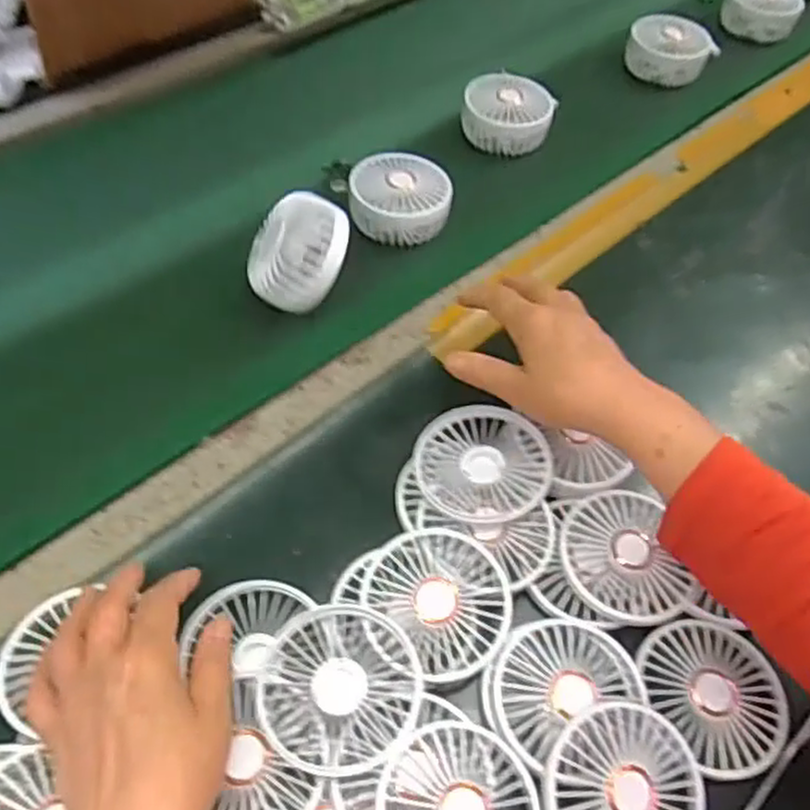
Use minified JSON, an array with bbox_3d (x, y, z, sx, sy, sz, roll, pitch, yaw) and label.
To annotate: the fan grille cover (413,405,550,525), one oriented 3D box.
[{"bbox_3d":[0.052,0.039,0.486,0.088,0.019,0.087,26,57,14],"label":"fan grille cover"}]

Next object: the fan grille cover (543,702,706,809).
[{"bbox_3d":[0.118,0.208,0.391,0.086,0.017,0.084,21,66,-3],"label":"fan grille cover"}]

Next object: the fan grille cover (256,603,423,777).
[{"bbox_3d":[-0.037,0.155,0.403,0.090,0.010,0.085,34,59,19],"label":"fan grille cover"}]

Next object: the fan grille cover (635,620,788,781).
[{"bbox_3d":[0.185,0.171,0.435,0.073,0.015,0.087,-26,60,-21],"label":"fan grille cover"}]

